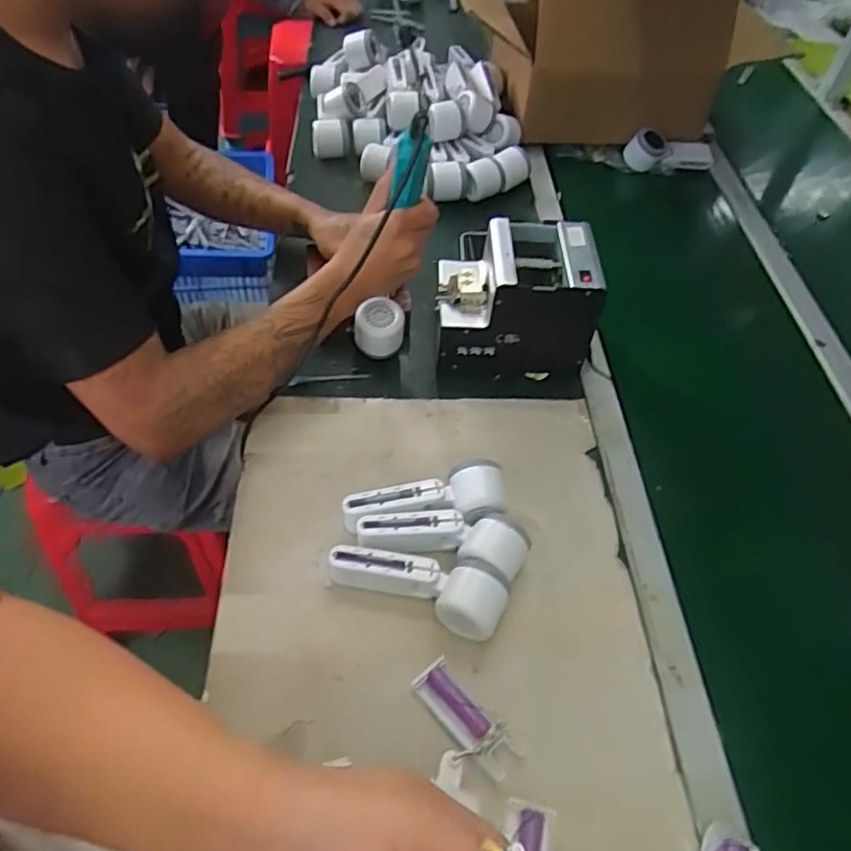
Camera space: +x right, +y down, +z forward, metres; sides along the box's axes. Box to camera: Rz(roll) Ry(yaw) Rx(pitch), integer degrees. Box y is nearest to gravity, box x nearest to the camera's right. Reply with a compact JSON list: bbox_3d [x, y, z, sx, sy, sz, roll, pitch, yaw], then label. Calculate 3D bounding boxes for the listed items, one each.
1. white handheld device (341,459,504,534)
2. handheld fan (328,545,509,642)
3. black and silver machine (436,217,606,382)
[{"bbox_3d":[0.000,0.085,0.658,0.161,0.054,0.055,-10,53,-15],"label":"white handheld device"},{"bbox_3d":[-0.009,0.153,0.608,0.165,0.048,0.058,11,51,4],"label":"handheld fan"},{"bbox_3d":[0.107,-0.154,0.797,0.179,0.148,0.127,2,51,-4],"label":"black and silver machine"}]

